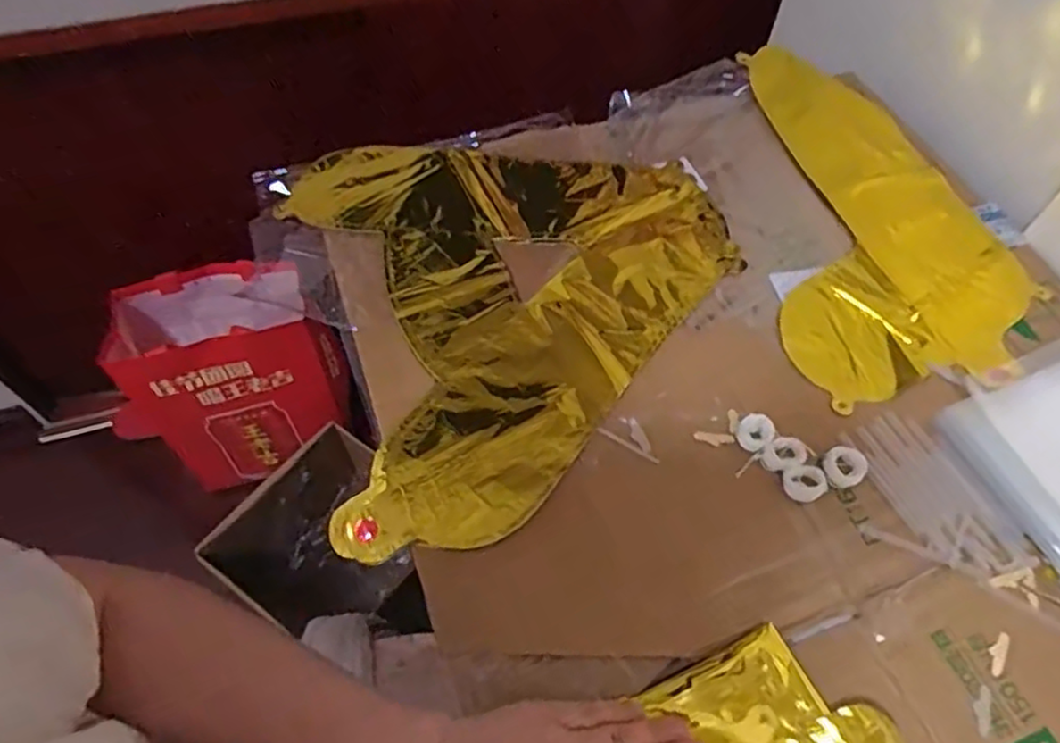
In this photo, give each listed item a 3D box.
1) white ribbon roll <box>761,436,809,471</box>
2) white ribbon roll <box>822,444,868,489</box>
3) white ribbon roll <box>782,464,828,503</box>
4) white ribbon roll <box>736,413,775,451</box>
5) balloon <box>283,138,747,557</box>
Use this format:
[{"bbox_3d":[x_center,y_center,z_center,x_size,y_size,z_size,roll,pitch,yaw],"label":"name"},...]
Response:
[{"bbox_3d":[0.172,0.056,0.459,0.030,0.008,0.021,-8,59,-6],"label":"white ribbon roll"},{"bbox_3d":[0.211,0.063,0.451,0.026,0.010,0.027,0,59,-1],"label":"white ribbon roll"},{"bbox_3d":[0.182,0.073,0.446,0.028,0.008,0.024,-15,60,-10],"label":"white ribbon roll"},{"bbox_3d":[0.156,0.042,0.466,0.026,0.008,0.023,-40,67,-22],"label":"white ribbon roll"},{"bbox_3d":[-0.001,-0.071,0.533,0.338,0.008,0.368,-14,60,-9],"label":"balloon"}]

